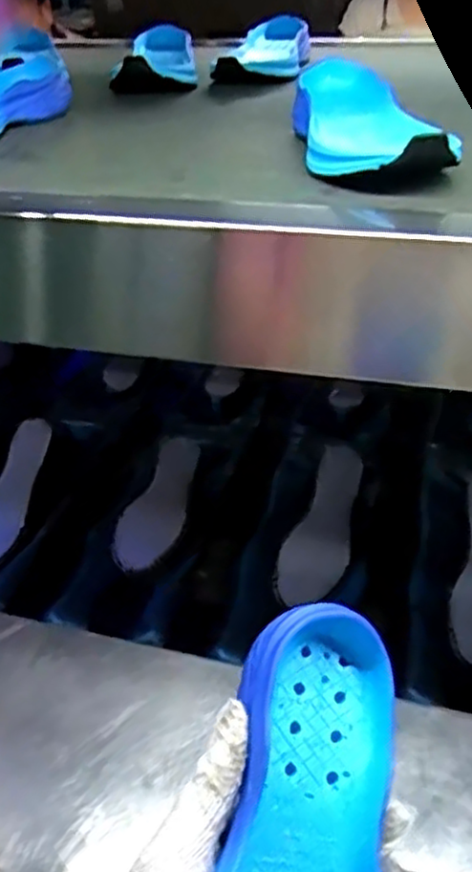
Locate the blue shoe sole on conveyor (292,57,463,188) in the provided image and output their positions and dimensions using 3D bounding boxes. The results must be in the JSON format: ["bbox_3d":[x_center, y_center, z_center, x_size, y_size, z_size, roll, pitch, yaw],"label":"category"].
[{"bbox_3d":[0.096,-0.236,0.524,0.090,0.050,0.234,-1,37,1],"label":"blue shoe sole on conveyor"}]

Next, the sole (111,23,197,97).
[{"bbox_3d":[-0.091,-0.438,0.821,0.093,0.045,0.232,-1,37,1],"label":"sole"}]

